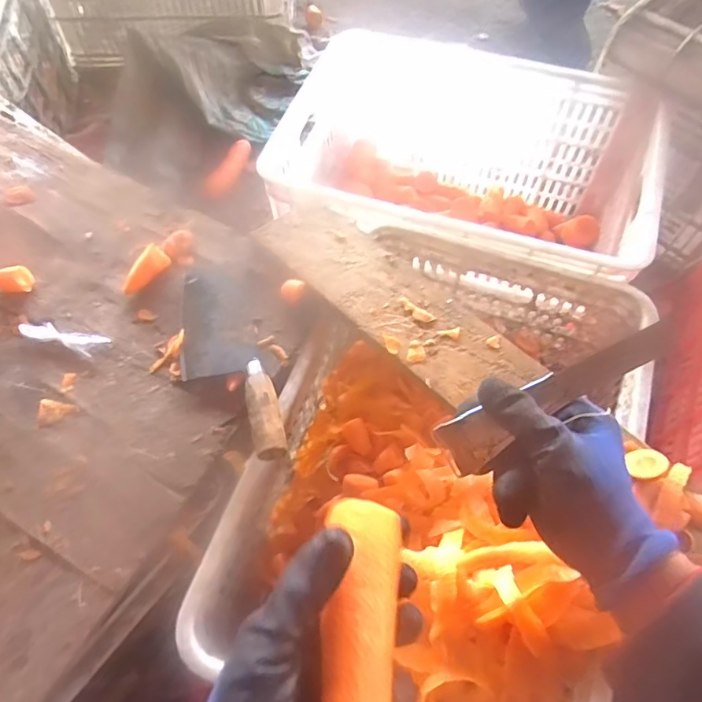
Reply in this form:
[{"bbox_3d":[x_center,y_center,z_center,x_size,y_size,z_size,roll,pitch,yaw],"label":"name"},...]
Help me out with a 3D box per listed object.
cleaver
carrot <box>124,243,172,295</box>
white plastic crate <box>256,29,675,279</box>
[{"bbox_3d":[-0.133,0.002,0.568,0.085,0.033,0.250,-15,62,-8],"label":"cleaver"},{"bbox_3d":[-0.233,-0.092,0.614,0.025,0.024,0.061,37,67,18],"label":"carrot"},{"bbox_3d":[0.163,-0.246,0.862,0.522,0.262,0.404,13,62,7],"label":"white plastic crate"}]

